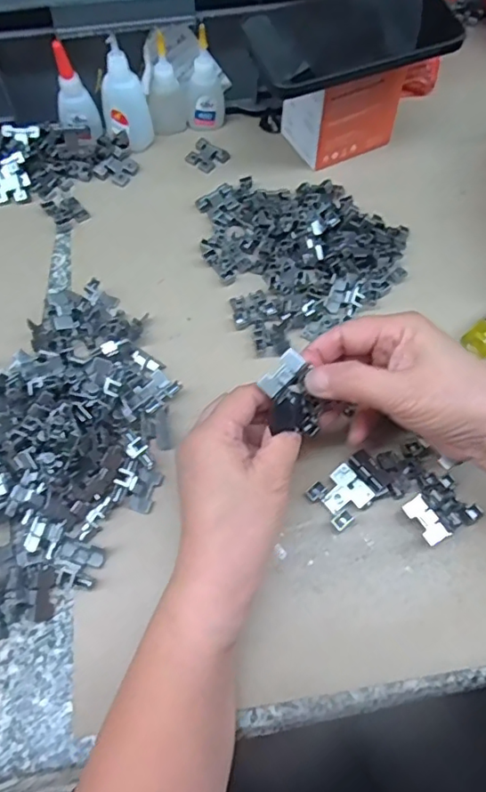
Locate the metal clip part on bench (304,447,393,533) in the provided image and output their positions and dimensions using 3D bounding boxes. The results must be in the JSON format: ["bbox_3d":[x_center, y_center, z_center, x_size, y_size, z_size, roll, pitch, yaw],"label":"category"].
[{"bbox_3d":[0.068,0.058,0.345,0.047,0.013,0.031,-34,75,-6],"label":"metal clip part on bench"}]

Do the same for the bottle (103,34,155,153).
[{"bbox_3d":[-0.102,-0.257,0.475,0.039,0.087,0.025,-11,62,-7],"label":"bottle"}]

